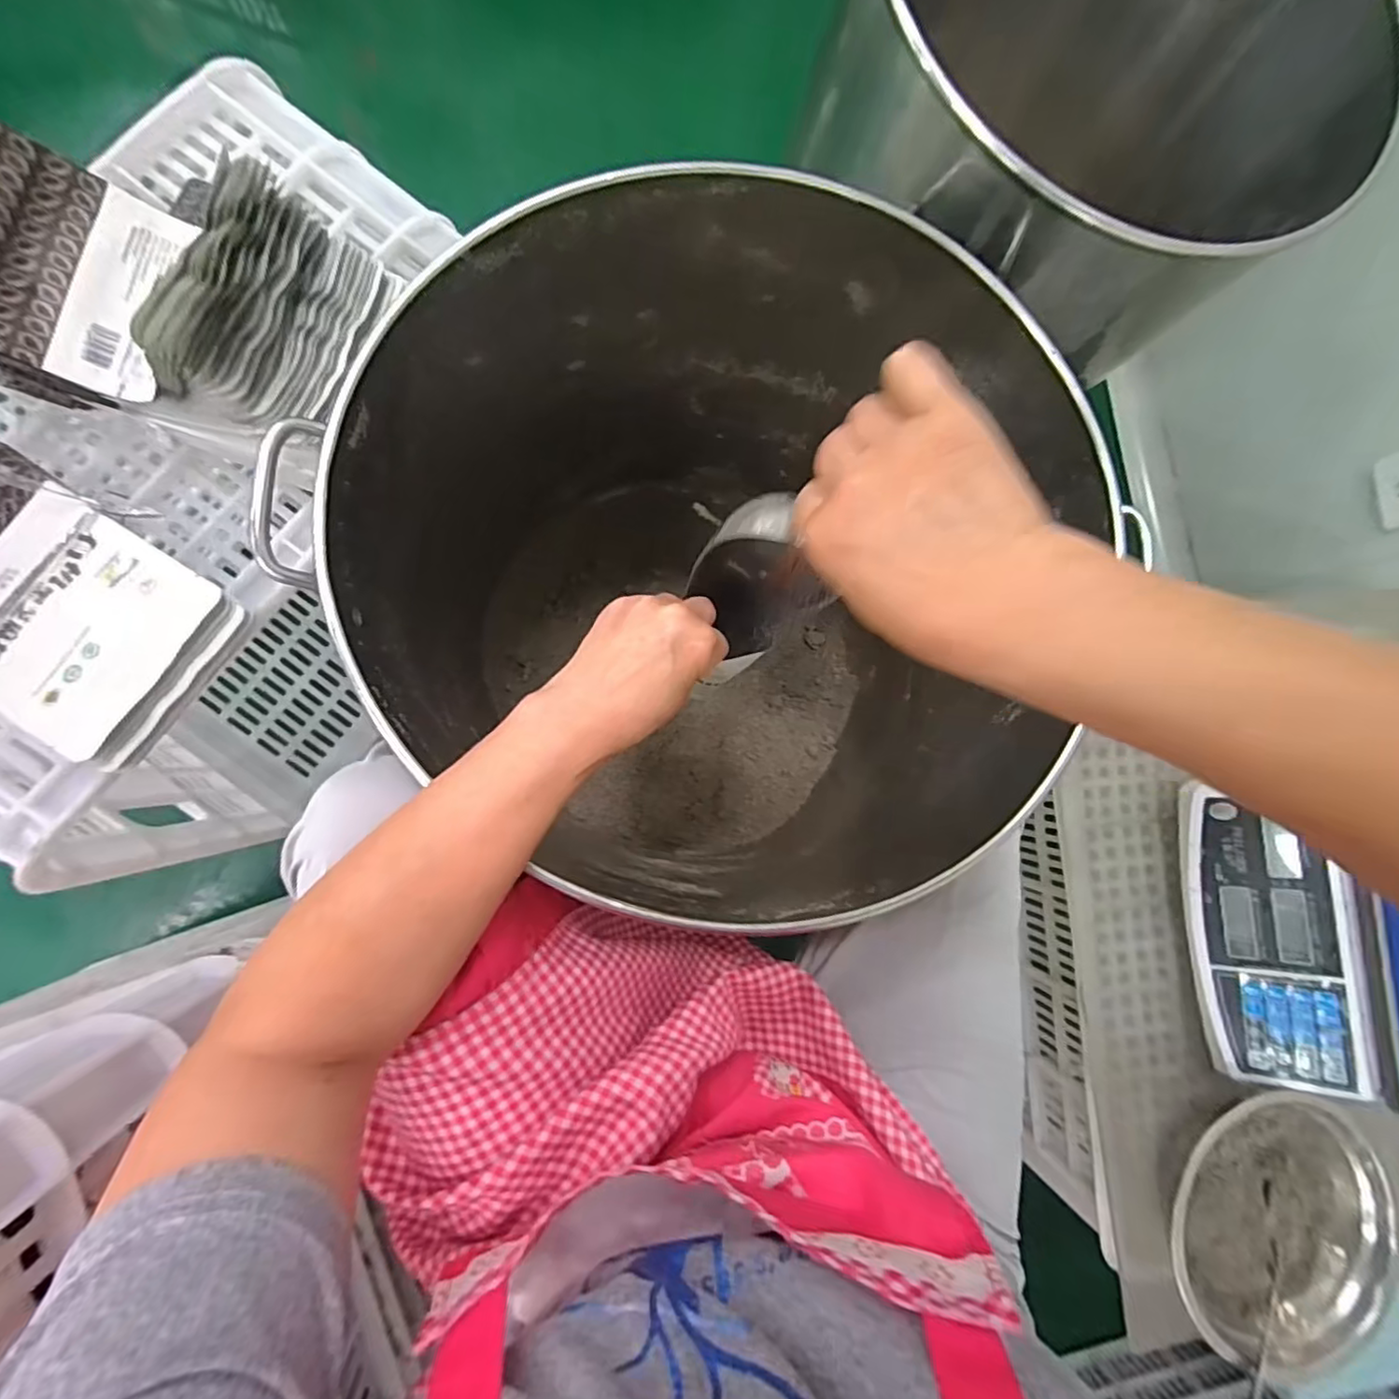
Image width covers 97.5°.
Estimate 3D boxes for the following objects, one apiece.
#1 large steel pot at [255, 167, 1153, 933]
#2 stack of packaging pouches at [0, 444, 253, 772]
[{"bbox_3d":[-0.009,-0.104,0.658,0.493,0.548,0.542,1,85,-8],"label":"large steel pot"},{"bbox_3d":[-0.443,-0.070,0.404,0.240,0.036,0.142,33,82,-4],"label":"stack of packaging pouches"}]

